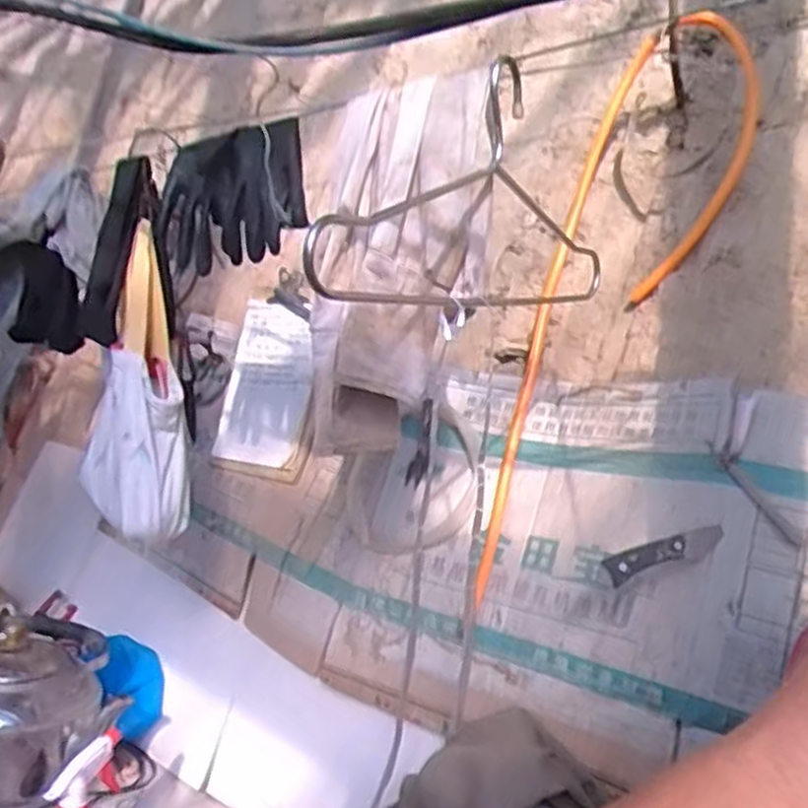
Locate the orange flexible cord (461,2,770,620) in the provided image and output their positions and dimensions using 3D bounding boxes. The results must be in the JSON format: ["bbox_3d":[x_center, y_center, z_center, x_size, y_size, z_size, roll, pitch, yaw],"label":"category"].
[{"bbox_3d":[0.214,-0.113,0.931,0.217,0.761,0.123,24,-2,44],"label":"orange flexible cord"}]

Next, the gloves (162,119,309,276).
[{"bbox_3d":[-0.190,-0.211,0.806,0.049,0.128,0.240,-2,9,-44],"label":"gloves"}]

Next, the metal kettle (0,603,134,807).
[{"bbox_3d":[-0.519,0.405,1.014,0.233,0.187,0.239,4,6,0],"label":"metal kettle"}]

